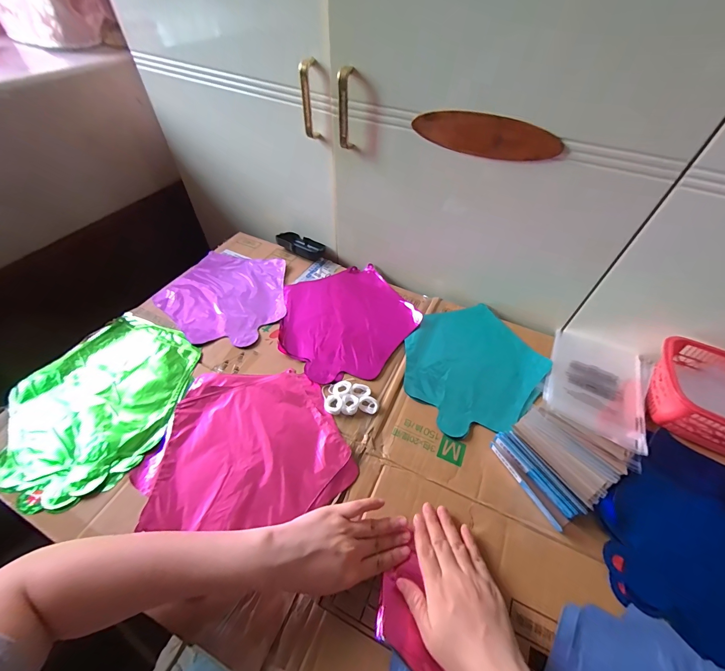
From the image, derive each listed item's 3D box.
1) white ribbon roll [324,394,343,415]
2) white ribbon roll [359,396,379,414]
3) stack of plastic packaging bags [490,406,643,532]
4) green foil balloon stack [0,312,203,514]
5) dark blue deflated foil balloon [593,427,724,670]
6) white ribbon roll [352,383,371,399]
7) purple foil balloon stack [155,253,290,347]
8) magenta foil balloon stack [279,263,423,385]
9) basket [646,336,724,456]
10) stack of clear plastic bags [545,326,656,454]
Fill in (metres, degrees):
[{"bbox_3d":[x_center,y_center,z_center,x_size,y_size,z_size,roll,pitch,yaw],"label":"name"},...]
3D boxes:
[{"bbox_3d":[-0.041,0.097,0.459,0.026,0.006,0.026,2,51,-2],"label":"white ribbon roll"},{"bbox_3d":[0.010,0.098,0.464,0.028,0.009,0.024,15,52,9],"label":"white ribbon roll"},{"bbox_3d":[0.266,0.154,0.429,0.160,0.033,0.121,-21,55,-19],"label":"stack of plastic packaging bags"},{"bbox_3d":[-0.370,0.083,0.458,0.233,0.014,0.260,21,53,13],"label":"green foil balloon stack"},{"bbox_3d":[0.402,0.235,0.368,0.228,0.019,0.223,2,51,-2],"label":"dark blue deflated foil balloon"},{"bbox_3d":[-0.002,0.081,0.478,0.027,0.010,0.025,2,51,-2],"label":"white ribbon roll"},{"bbox_3d":[-0.253,-0.075,0.611,0.226,0.016,0.227,6,51,2],"label":"purple foil balloon stack"},{"bbox_3d":[-0.030,-0.031,0.575,0.231,0.015,0.238,-23,56,-20],"label":"magenta foil balloon stack"},{"bbox_3d":[0.517,0.094,0.447,0.214,0.065,0.156,30,55,20],"label":"basket"},{"bbox_3d":[0.363,0.069,0.502,0.136,0.018,0.189,28,55,19],"label":"stack of clear plastic bags"}]

